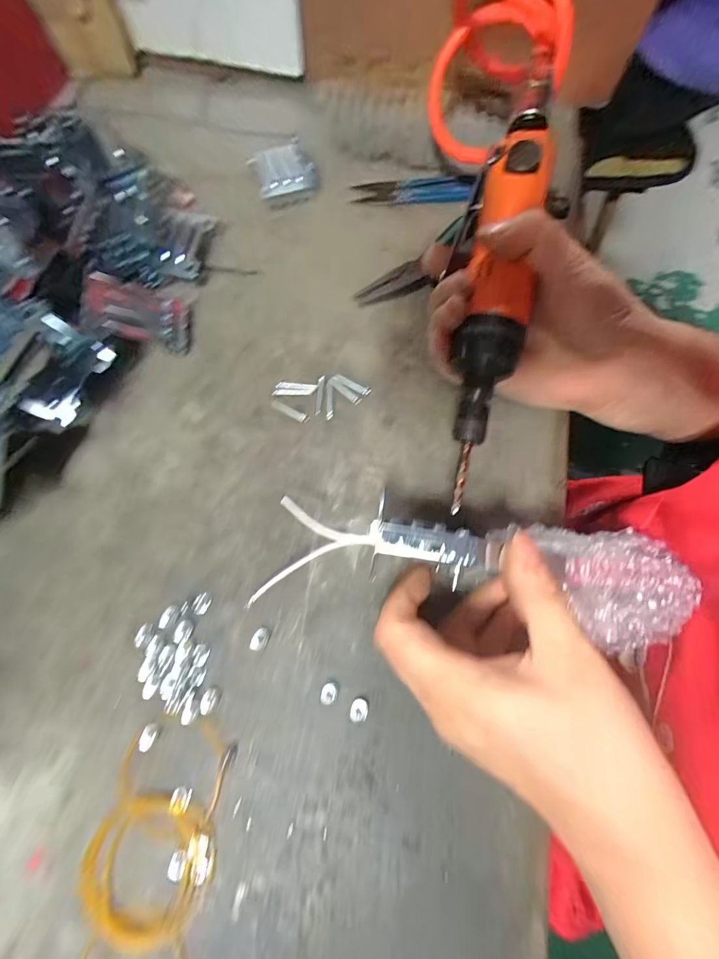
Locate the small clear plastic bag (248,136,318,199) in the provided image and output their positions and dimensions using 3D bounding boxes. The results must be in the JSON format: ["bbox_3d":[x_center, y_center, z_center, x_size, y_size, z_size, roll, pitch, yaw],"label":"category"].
[{"bbox_3d":[-0.064,-0.260,0.322,0.050,0.013,0.048,-23,74,-7],"label":"small clear plastic bag"}]

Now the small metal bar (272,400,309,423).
[{"bbox_3d":[-0.047,-0.047,0.259,0.027,0.004,0.006,26,74,7],"label":"small metal bar"}]

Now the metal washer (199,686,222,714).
[{"bbox_3d":[-0.081,0.120,0.207,0.009,0.004,0.013,14,73,4],"label":"metal washer"}]

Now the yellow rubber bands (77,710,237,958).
[{"bbox_3d":[-0.104,0.192,0.185,0.062,0.004,0.134,10,73,3],"label":"yellow rubber bands"}]

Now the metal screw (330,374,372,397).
[{"bbox_3d":[-0.006,-0.066,0.267,0.030,0.006,0.007,28,74,8],"label":"metal screw"}]

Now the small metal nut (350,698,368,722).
[{"bbox_3d":[0.000,0.124,0.205,0.009,0.004,0.011,11,73,3],"label":"small metal nut"}]

